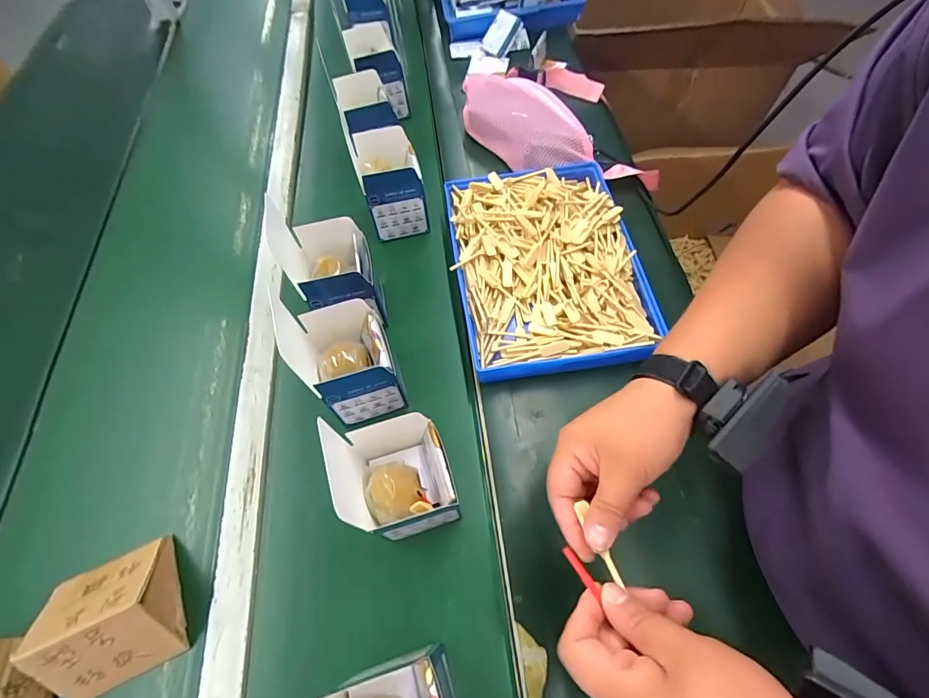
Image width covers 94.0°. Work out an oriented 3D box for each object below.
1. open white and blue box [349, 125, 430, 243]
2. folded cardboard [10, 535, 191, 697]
[{"bbox_3d":[-0.104,-0.232,0.625,0.079,0.130,0.092,-13,64,-7],"label":"open white and blue box"},{"bbox_3d":[-0.331,0.248,0.400,0.103,0.065,0.110,-26,66,-13],"label":"folded cardboard"}]

